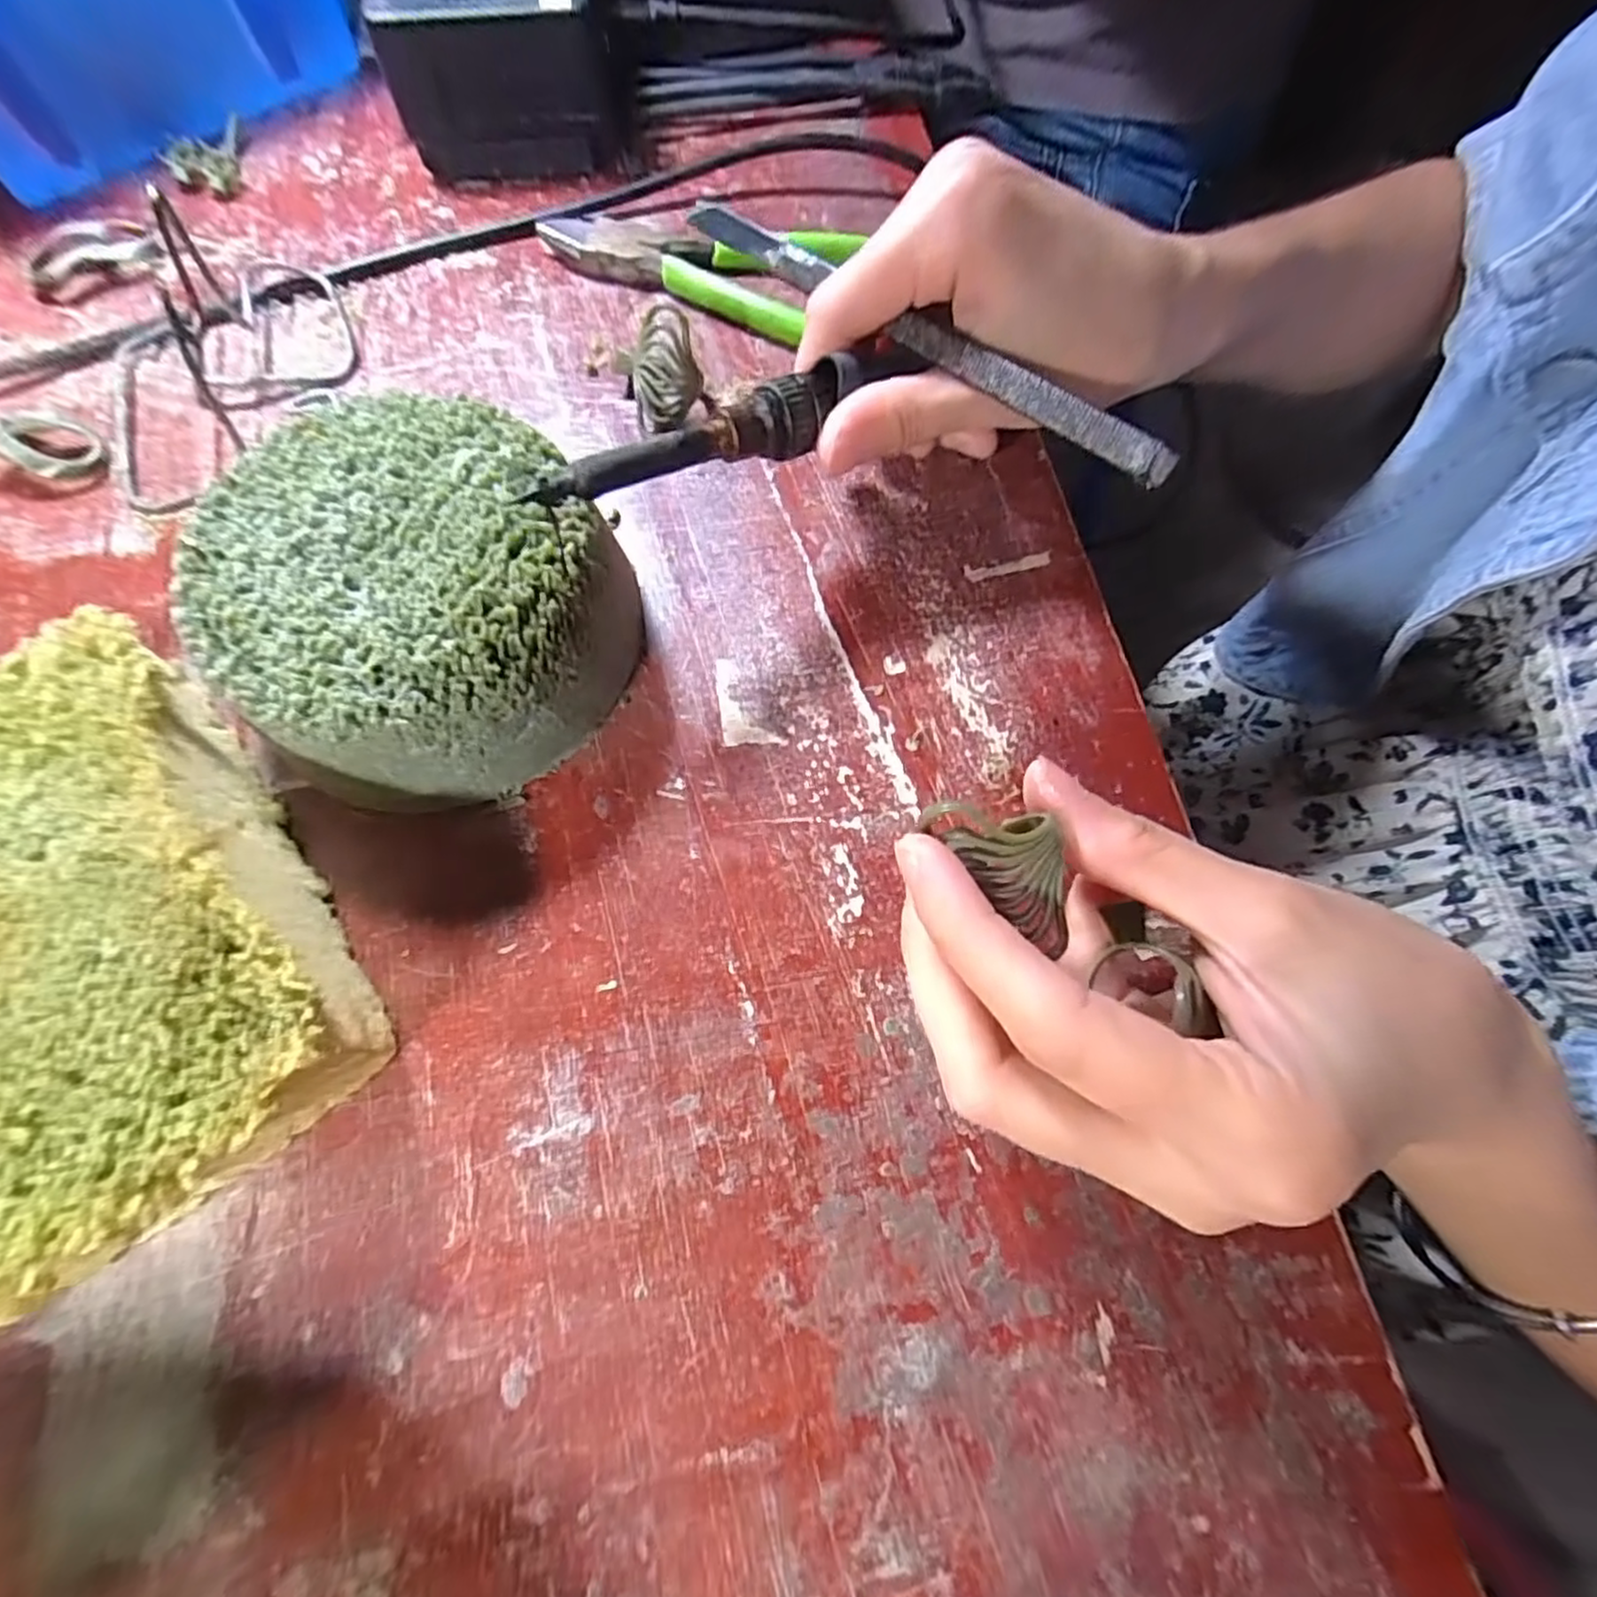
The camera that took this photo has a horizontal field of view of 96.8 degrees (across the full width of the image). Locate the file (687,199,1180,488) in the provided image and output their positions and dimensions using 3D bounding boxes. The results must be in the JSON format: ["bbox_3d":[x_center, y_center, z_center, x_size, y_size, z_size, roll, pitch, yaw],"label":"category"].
[{"bbox_3d":[0.030,-0.128,0.192,0.159,0.008,0.007,40,74,17],"label":"file"}]

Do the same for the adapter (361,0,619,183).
[{"bbox_3d":[-0.112,-0.287,0.269,0.080,0.053,0.066,-7,71,-4],"label":"adapter"}]

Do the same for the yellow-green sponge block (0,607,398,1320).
[{"bbox_3d":[-0.164,0.033,0.162,0.093,0.044,0.143,-32,74,-12],"label":"yellow-green sponge block"}]

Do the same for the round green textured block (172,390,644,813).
[{"bbox_3d":[-0.100,-0.053,0.193,0.097,0.047,0.097,0,70,-1],"label":"round green textured block"}]

